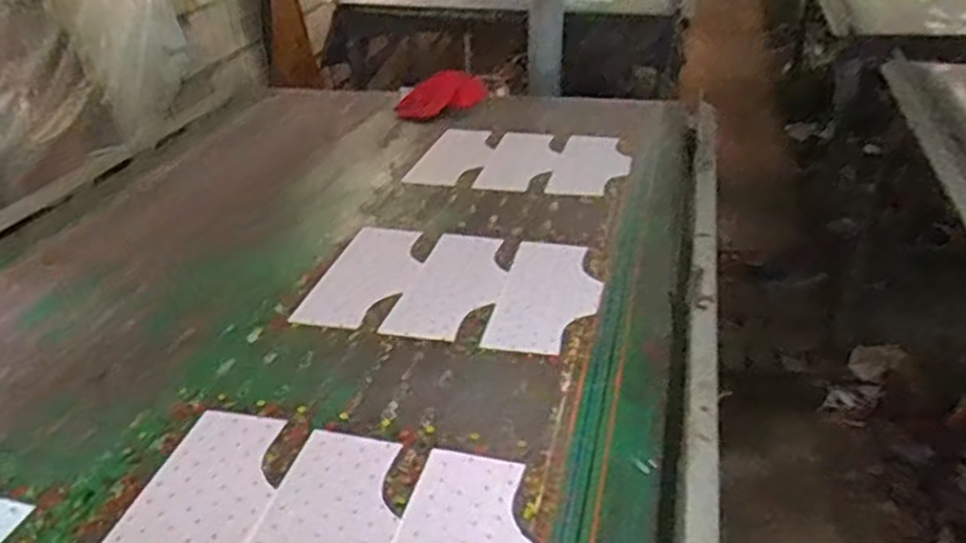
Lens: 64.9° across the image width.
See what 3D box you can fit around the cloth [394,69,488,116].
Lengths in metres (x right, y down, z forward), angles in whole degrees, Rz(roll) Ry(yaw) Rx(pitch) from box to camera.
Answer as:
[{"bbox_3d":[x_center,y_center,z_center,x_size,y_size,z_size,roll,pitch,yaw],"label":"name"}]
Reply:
[{"bbox_3d":[-0.110,-0.440,1.900,0.215,0.092,0.064,-12,29,17],"label":"cloth"}]

